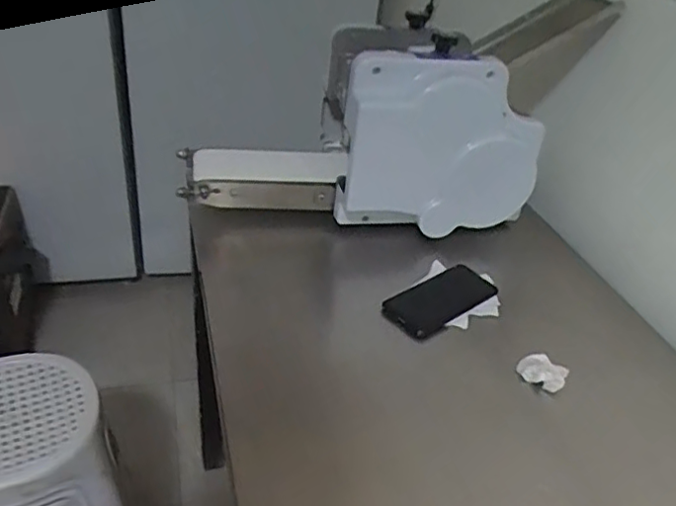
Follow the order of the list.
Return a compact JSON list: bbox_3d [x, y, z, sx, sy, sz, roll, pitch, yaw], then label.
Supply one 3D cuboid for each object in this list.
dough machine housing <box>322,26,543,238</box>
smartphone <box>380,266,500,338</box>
[{"bbox_3d":[0.139,-0.160,0.908,0.320,0.312,0.066,-4,35,-15],"label":"dough machine housing"},{"bbox_3d":[0.145,0.062,0.857,0.165,0.010,0.077,-22,50,-32],"label":"smartphone"}]

